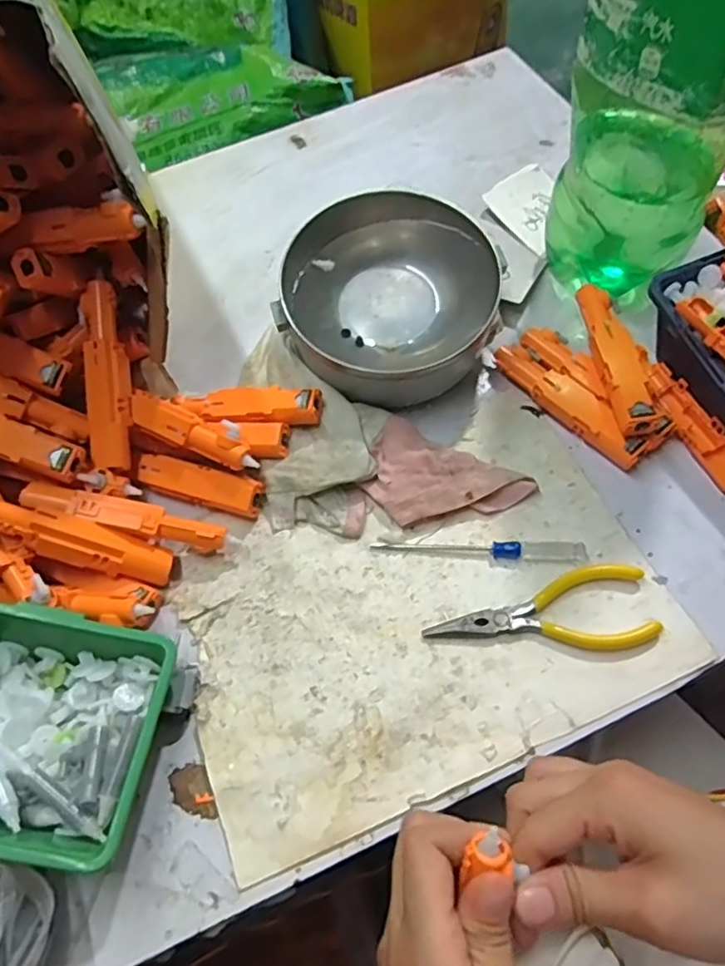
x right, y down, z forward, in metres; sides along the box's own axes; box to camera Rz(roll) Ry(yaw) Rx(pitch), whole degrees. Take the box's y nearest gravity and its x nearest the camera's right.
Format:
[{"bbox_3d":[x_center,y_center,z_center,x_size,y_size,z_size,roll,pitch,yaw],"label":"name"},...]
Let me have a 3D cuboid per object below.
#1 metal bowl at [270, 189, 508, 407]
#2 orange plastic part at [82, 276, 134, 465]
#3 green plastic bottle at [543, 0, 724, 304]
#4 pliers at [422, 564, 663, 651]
[{"bbox_3d":[0.019,-0.129,0.444,0.139,0.075,0.130,-3,61,6],"label":"metal bowl"},{"bbox_3d":[-0.165,-0.070,0.406,0.023,0.016,0.121,-5,87,-2],"label":"orange plastic part"},{"bbox_3d":[0.184,-0.250,0.368,0.106,0.318,0.107,21,64,16],"label":"green plastic bottle"},{"bbox_3d":[0.101,0.073,0.362,0.128,0.007,0.048,-8,60,4],"label":"pliers"}]

